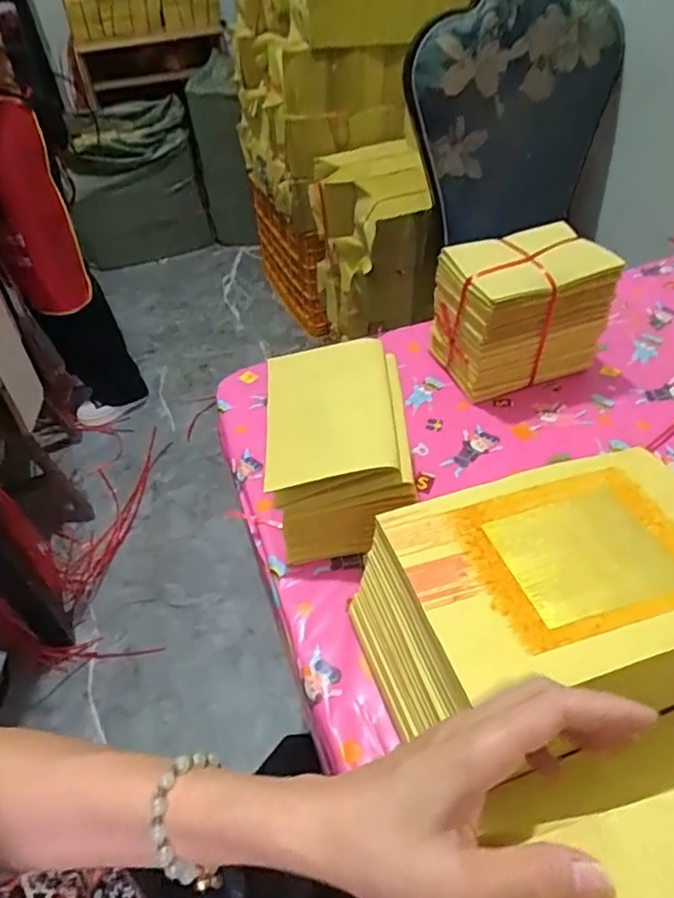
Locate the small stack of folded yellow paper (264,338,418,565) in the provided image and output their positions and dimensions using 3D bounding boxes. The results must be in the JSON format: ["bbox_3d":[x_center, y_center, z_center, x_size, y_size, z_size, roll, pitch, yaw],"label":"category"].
[{"bbox_3d":[-0.001,-0.004,0.558,0.125,0.119,0.165,-5,44,0],"label":"small stack of folded yellow paper"}]

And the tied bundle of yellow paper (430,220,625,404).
[{"bbox_3d":[0.209,-0.155,0.684,0.161,0.152,0.113,-16,45,-11],"label":"tied bundle of yellow paper"}]

